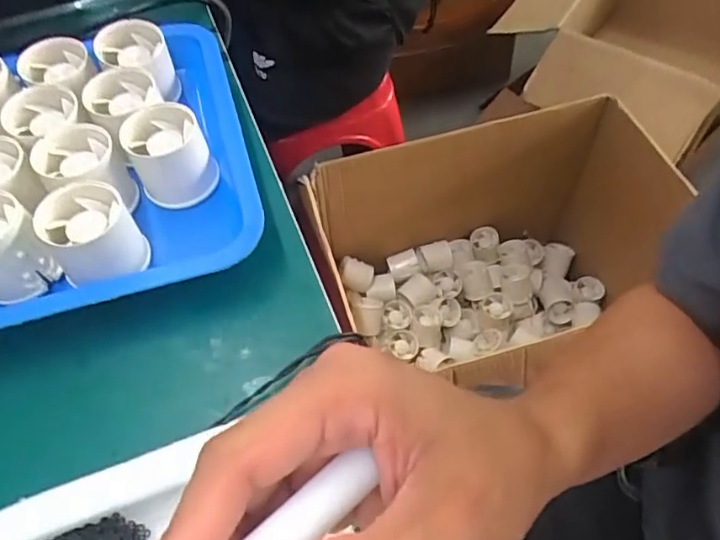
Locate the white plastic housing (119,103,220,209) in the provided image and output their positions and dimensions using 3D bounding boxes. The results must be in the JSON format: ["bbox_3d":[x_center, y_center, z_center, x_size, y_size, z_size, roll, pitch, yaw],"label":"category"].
[{"bbox_3d":[-0.130,-0.079,0.401,0.052,0.049,0.050,-2,56,3],"label":"white plastic housing"}]

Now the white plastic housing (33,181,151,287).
[{"bbox_3d":[-0.165,-0.019,0.365,0.051,0.049,0.051,-2,56,3],"label":"white plastic housing"}]

